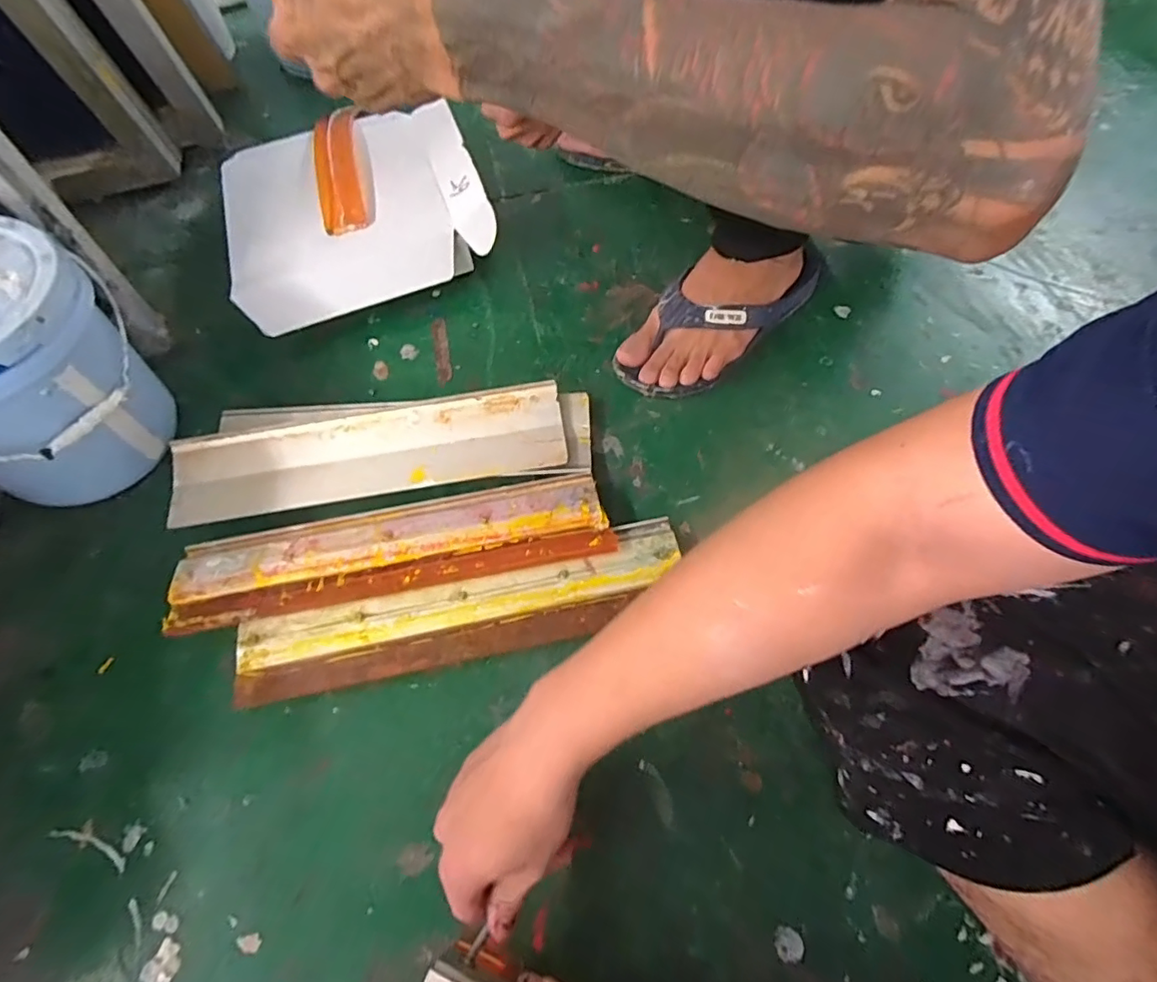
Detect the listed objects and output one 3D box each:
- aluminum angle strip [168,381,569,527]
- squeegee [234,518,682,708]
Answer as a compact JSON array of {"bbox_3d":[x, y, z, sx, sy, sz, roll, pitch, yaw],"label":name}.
[{"bbox_3d":[-0.212,-0.043,0.560,0.386,0.017,0.096,-9,61,-1],"label":"aluminum angle strip"},{"bbox_3d":[-0.102,0.112,0.503,0.394,0.017,0.084,-14,78,-2],"label":"squeegee"}]

